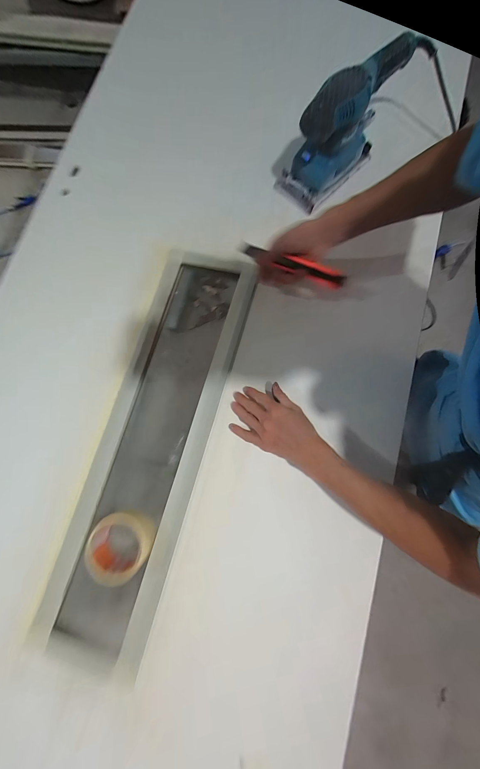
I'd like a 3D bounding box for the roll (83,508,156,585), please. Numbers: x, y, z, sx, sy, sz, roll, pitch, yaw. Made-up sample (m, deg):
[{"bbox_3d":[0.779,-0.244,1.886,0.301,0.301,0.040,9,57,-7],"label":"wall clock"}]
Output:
[{"bbox_3d":[-0.190,0.256,0.429,0.091,0.052,0.100,0,79,1],"label":"roll"}]

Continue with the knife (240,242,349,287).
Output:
[{"bbox_3d":[0.094,-0.210,0.459,0.186,0.026,0.018,19,80,0],"label":"knife"}]

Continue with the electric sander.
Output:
[{"bbox_3d":[0.178,-0.458,0.483,0.206,0.145,0.093,-40,81,-6],"label":"electric sander"}]

